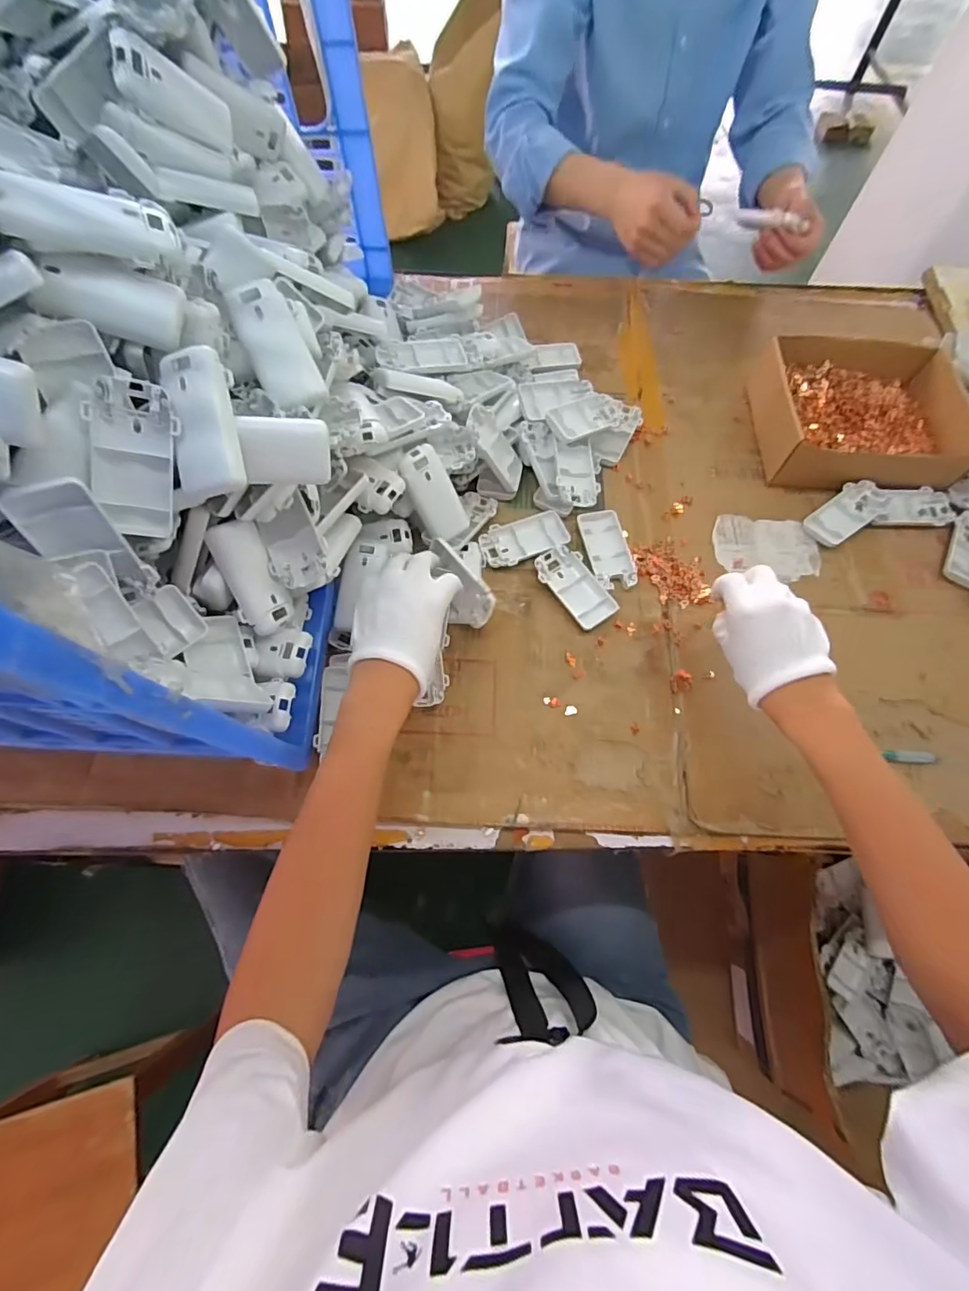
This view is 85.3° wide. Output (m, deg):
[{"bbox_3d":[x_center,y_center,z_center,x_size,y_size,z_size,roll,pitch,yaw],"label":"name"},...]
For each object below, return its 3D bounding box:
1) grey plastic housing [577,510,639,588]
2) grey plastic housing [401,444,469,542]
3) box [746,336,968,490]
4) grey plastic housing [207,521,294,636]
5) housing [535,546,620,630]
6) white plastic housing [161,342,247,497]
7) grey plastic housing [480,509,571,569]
[{"bbox_3d":[0.135,-0.106,0.577,0.045,0.011,0.097,-11,68,-7],"label":"grey plastic housing"},{"bbox_3d":[-0.051,-0.154,0.536,0.043,0.095,0.009,-37,33,-16],"label":"grey plastic housing"},{"bbox_3d":[0.447,-0.281,0.639,0.220,0.074,0.200,4,67,-1],"label":"box"},{"bbox_3d":[-0.195,-0.056,0.441,0.038,0.022,0.093,-22,111,-12],"label":"grey plastic housing"},{"bbox_3d":[0.097,-0.064,0.563,0.049,0.015,0.097,-34,72,-16],"label":"housing"},{"bbox_3d":[-0.188,-0.149,0.353,0.042,0.016,0.092,-5,101,-5],"label":"white plastic housing"},{"bbox_3d":[0.045,-0.118,0.584,0.096,0.010,0.049,-17,69,-10],"label":"grey plastic housing"}]

